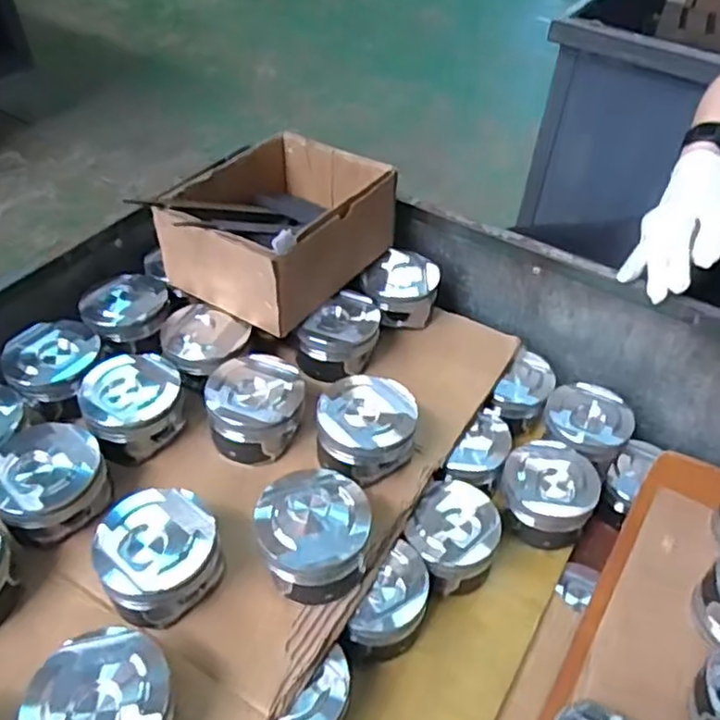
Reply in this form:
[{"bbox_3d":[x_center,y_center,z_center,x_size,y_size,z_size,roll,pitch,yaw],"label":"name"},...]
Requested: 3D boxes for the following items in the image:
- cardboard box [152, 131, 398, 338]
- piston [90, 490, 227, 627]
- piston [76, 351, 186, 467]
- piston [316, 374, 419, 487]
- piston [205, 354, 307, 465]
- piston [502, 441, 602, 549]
[{"bbox_3d":[-0.080,-0.139,0.690,0.158,0.088,0.198,28,51,21],"label":"cardboard box"},{"bbox_3d":[-0.147,0.141,0.499,0.080,0.049,0.085,2,46,-2],"label":"piston"},{"bbox_3d":[-0.201,0.038,0.604,0.086,0.046,0.091,2,46,-2],"label":"piston"},{"bbox_3d":[0.006,0.059,0.591,0.082,0.048,0.081,2,46,-2],"label":"piston"},{"bbox_3d":[-0.092,0.038,0.607,0.083,0.055,0.095,0,47,-4],"label":"piston"},{"bbox_3d":[0.171,0.121,0.625,0.082,0.045,0.083,2,46,-2],"label":"piston"}]

